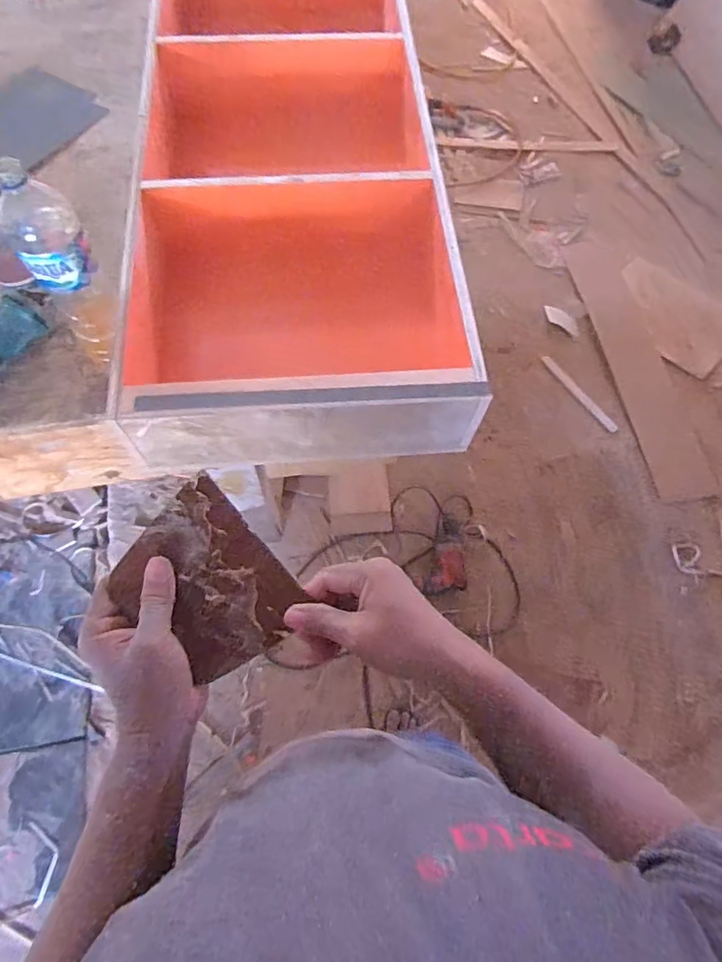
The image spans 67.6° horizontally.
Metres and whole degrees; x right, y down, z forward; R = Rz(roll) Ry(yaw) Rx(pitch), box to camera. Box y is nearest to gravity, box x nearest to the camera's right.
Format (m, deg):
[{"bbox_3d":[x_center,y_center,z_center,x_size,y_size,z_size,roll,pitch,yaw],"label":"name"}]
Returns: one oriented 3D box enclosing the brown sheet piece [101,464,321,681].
[{"bbox_3d":[-0.117,0.081,0.423,0.130,0.007,0.108,44,76,-5],"label":"brown sheet piece"}]

